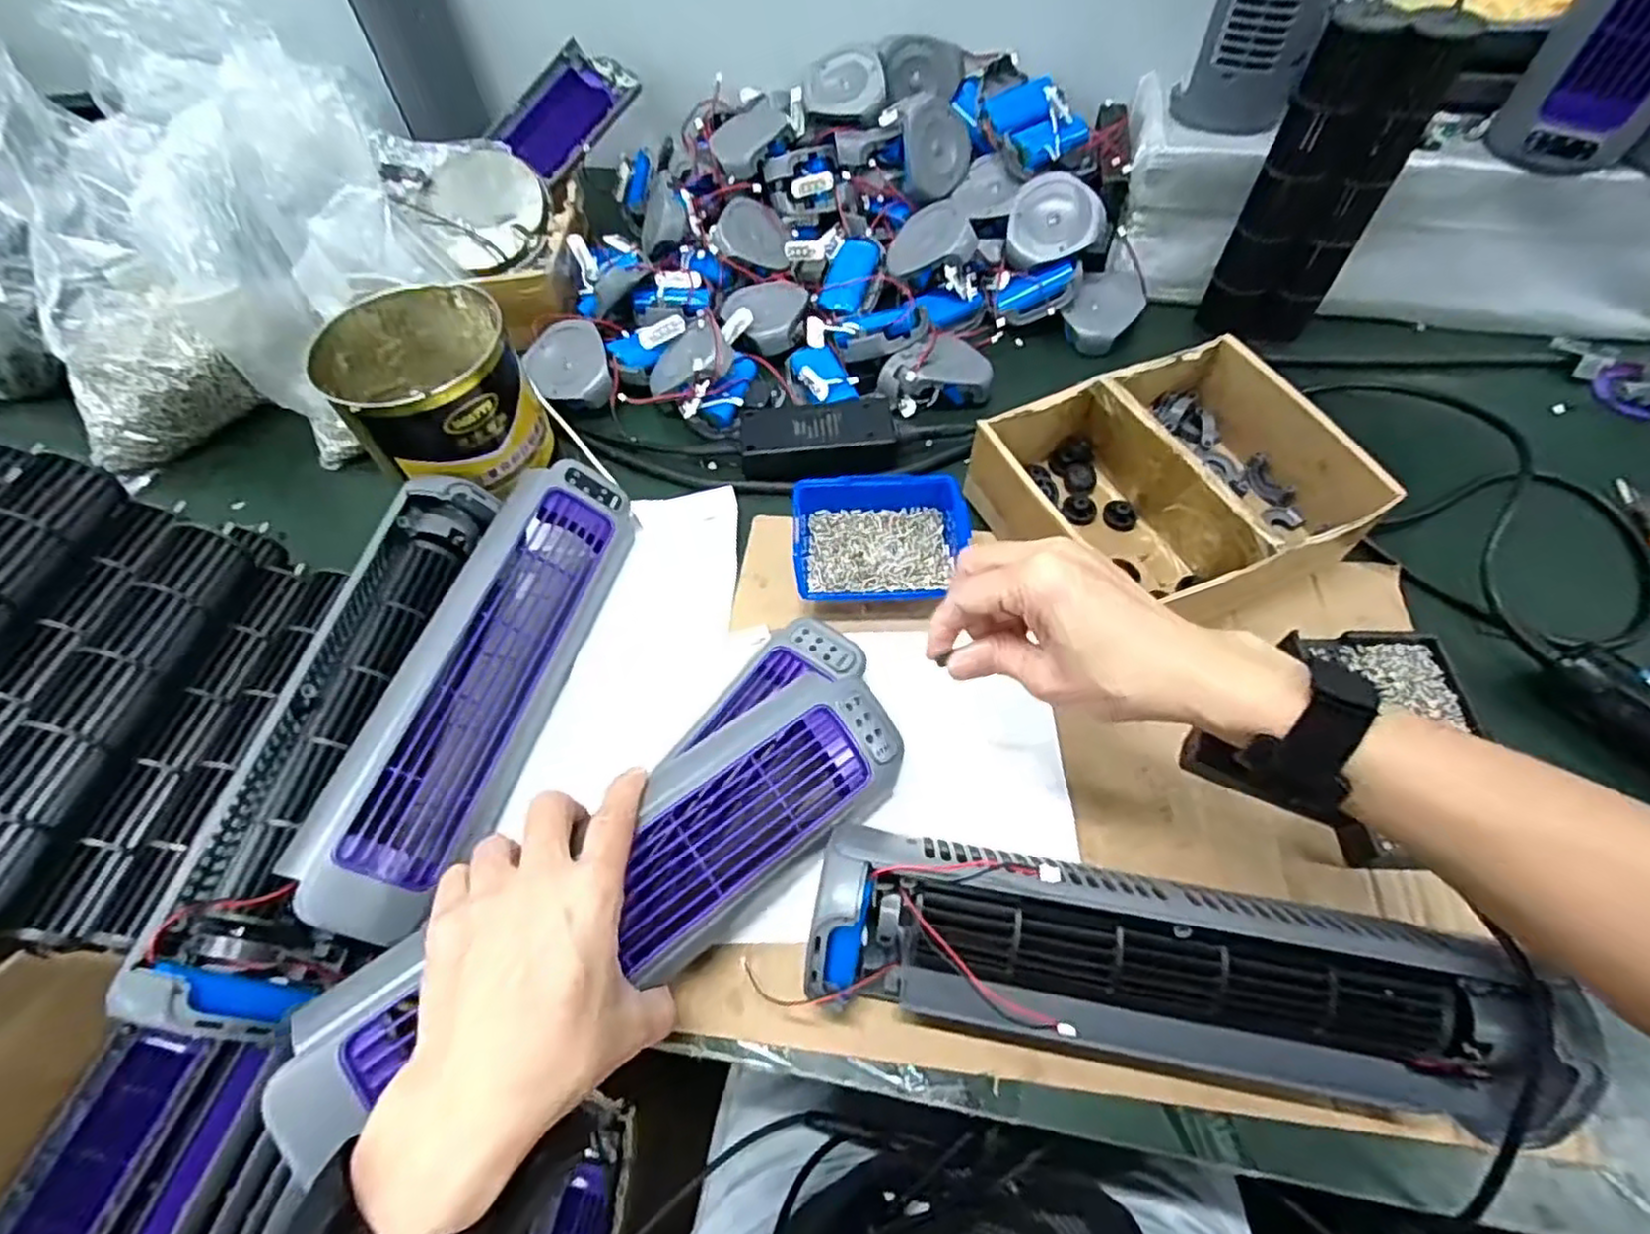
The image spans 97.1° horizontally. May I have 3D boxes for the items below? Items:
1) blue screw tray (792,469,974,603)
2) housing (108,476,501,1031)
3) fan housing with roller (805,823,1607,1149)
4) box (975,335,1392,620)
[{"bbox_3d":[0.036,-0.052,0.484,0.112,0.037,0.087,-2,58,0],"label":"blue screw tray"},{"bbox_3d":[-0.276,0.054,0.409,0.096,0.065,0.310,4,58,4],"label":"housing"},{"bbox_3d":[0.148,0.158,0.328,0.304,0.075,0.073,9,58,7],"label":"fan housing with roller"},{"bbox_3d":[0.224,-0.085,0.489,0.217,0.066,0.169,-20,59,-11],"label":"box"}]

